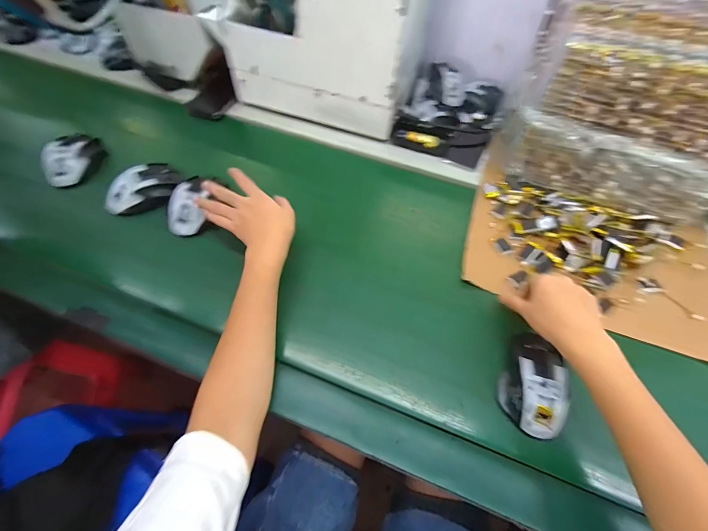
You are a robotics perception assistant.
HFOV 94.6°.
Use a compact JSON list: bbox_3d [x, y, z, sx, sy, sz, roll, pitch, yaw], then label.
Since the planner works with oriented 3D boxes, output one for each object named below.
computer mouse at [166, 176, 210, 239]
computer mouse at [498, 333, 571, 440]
[{"bbox_3d":[-0.264,-0.098,0.526,0.056,0.037,0.097,-4,56,-6],"label":"computer mouse"},{"bbox_3d":[0.213,0.134,0.381,0.071,0.036,0.112,16,56,8],"label":"computer mouse"}]

